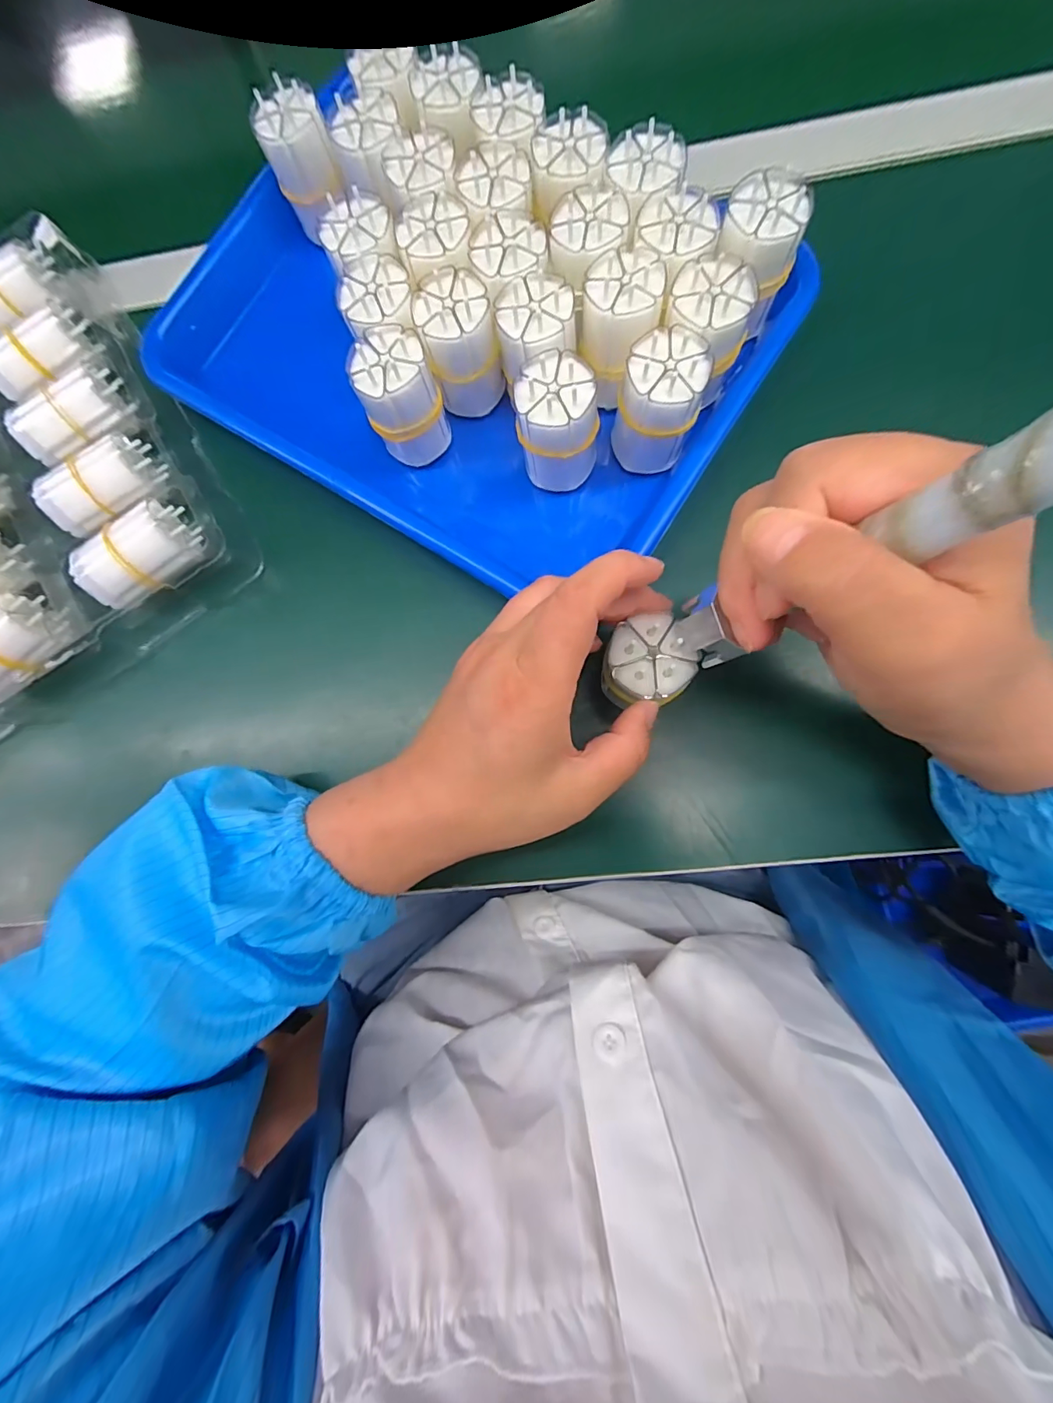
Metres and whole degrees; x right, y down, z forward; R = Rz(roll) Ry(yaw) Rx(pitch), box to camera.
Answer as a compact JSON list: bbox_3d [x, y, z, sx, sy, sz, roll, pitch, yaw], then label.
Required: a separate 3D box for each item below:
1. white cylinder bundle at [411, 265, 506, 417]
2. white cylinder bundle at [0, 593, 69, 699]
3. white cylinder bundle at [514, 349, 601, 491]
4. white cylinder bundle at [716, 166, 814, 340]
[{"bbox_3d":[-0.034,-0.190,0.257,0.036,0.055,0.035,-15,81,3],"label":"white cylinder bundle"},{"bbox_3d":[-0.305,-0.032,0.278,0.044,0.035,0.068,34,86,9],"label":"white cylinder bundle"},{"bbox_3d":[0.016,-0.141,0.245,0.042,0.058,0.043,0,82,6],"label":"white cylinder bundle"},{"bbox_3d":[0.115,-0.225,0.243,0.037,0.053,0.039,13,83,7],"label":"white cylinder bundle"}]

